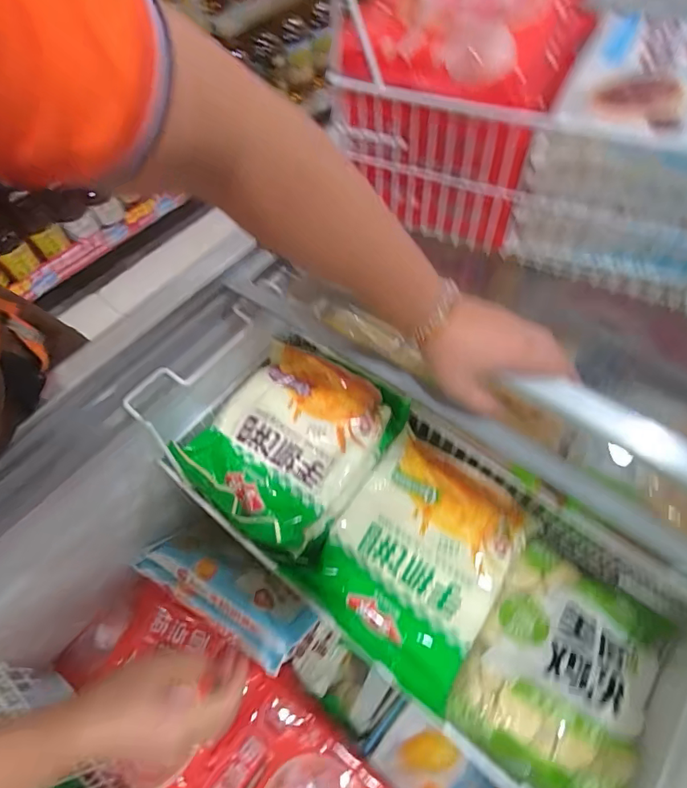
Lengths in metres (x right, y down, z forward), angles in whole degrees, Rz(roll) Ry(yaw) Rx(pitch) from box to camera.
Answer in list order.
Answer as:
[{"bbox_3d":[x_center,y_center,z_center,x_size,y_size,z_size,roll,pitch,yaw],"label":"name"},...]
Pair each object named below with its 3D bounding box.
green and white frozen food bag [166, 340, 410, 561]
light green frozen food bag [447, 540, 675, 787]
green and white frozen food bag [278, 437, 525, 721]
[{"bbox_3d":[-0.069,0.055,0.608,0.215,0.052,0.257,33,66,19],"label":"green and white frozen food bag"},{"bbox_3d":[0.250,0.306,0.513,0.183,0.052,0.242,32,65,18],"label":"light green frozen food bag"},{"bbox_3d":[0.091,0.192,0.561,0.213,0.039,0.259,33,66,19],"label":"green and white frozen food bag"}]

